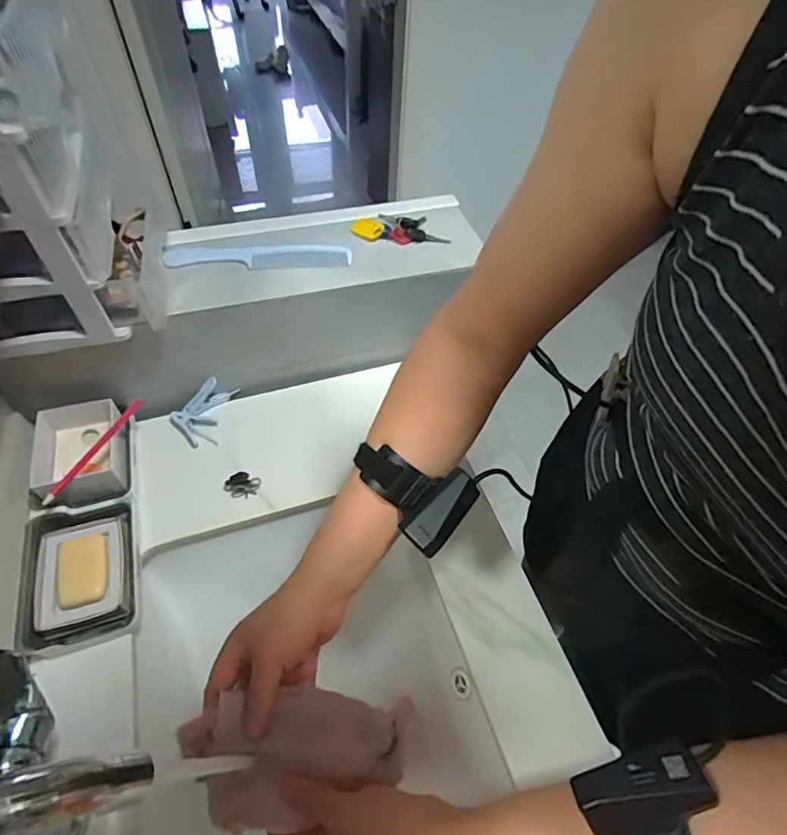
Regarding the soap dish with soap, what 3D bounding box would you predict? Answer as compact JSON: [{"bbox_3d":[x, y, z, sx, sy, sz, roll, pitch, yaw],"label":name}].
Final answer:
[{"bbox_3d":[-0.315,0.153,0.494,0.091,0.029,0.135,-12,55,-12],"label":"soap dish with soap"}]

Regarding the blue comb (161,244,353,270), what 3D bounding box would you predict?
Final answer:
[{"bbox_3d":[-0.165,-0.199,0.607,0.221,0.011,0.043,-5,54,-8],"label":"blue comb"}]

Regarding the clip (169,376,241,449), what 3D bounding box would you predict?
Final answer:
[{"bbox_3d":[-0.235,-0.012,0.629,0.069,0.032,0.089,39,60,23],"label":"clip"}]

